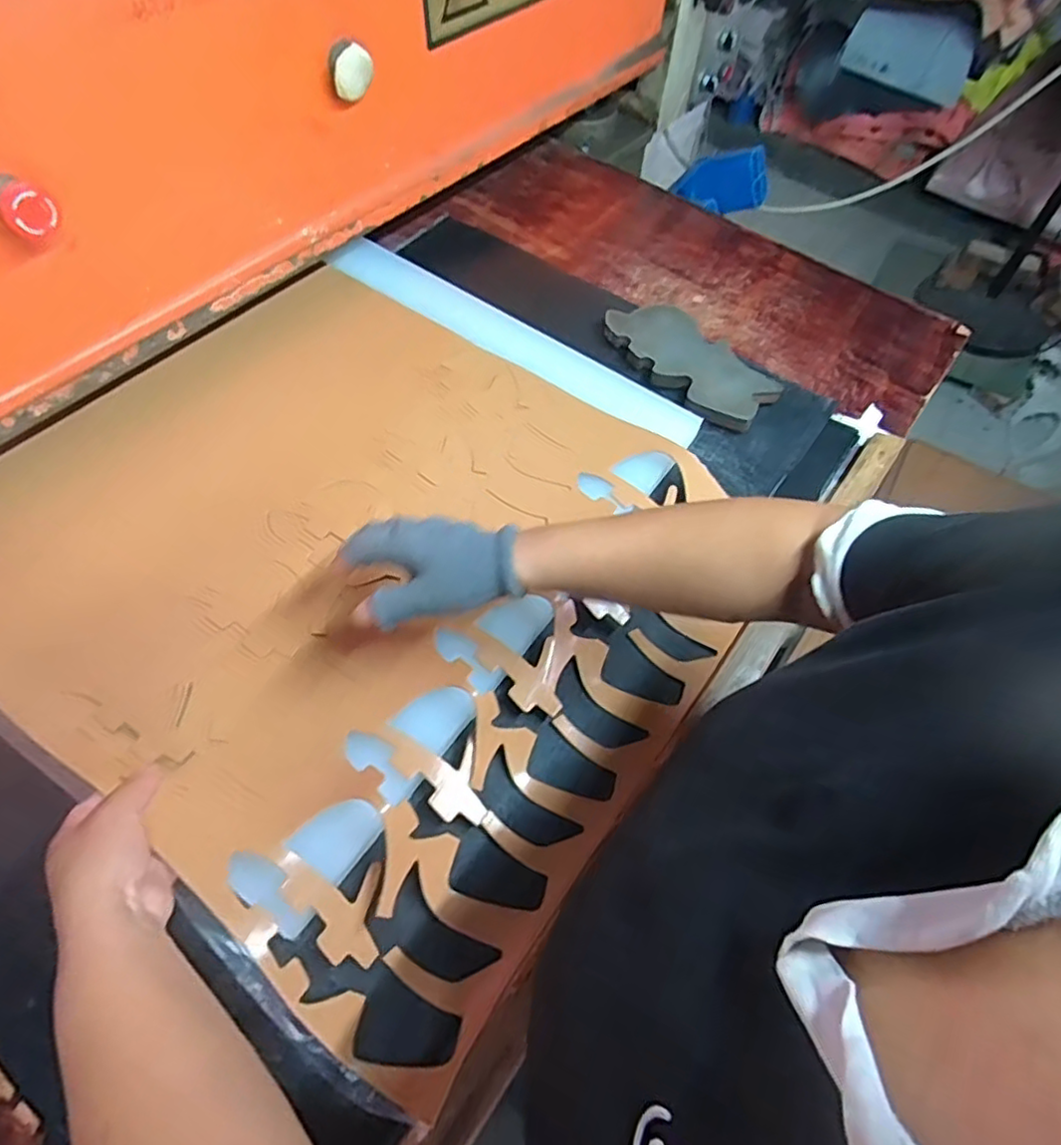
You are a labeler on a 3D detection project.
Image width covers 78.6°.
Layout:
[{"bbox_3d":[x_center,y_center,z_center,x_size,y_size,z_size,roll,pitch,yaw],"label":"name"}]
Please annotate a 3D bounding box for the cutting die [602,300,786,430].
[{"bbox_3d":[0.179,-0.244,0.741,0.208,0.034,0.107,42,62,17],"label":"cutting die"}]

